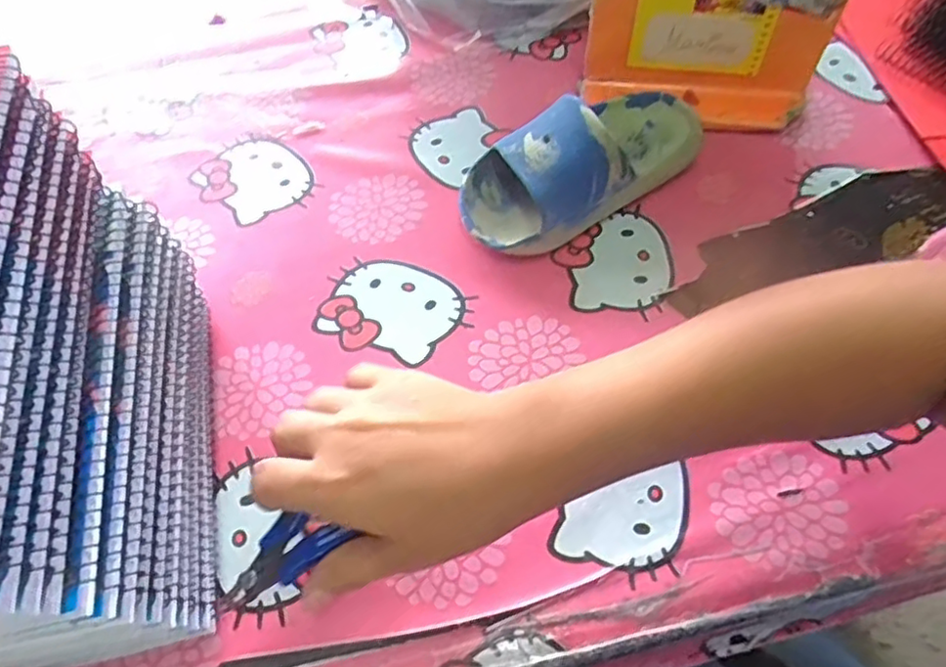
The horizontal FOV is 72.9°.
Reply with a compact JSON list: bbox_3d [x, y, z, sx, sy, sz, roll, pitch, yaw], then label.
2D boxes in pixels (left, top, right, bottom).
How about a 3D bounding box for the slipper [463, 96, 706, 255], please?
[{"bbox_3d":[0.074,-0.116,0.420,0.170,0.062,0.081,-27,61,-13],"label":"slipper"}]

